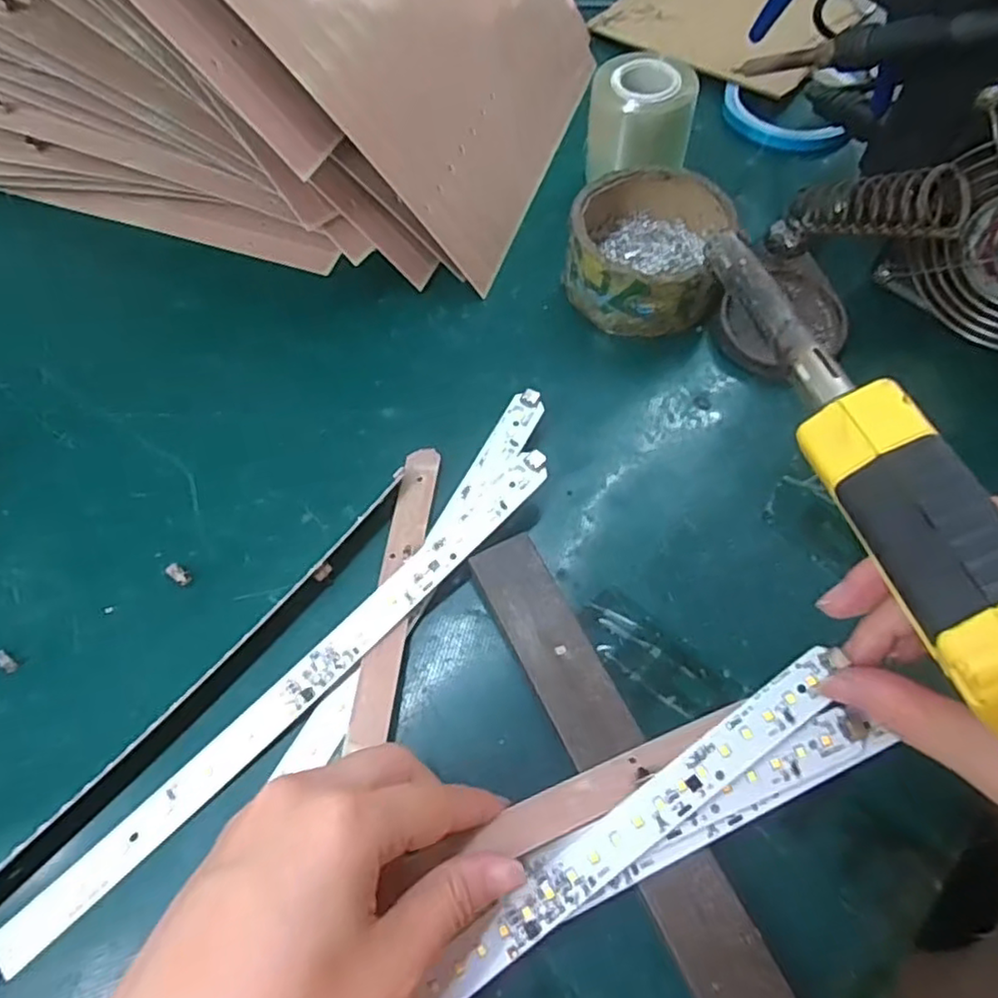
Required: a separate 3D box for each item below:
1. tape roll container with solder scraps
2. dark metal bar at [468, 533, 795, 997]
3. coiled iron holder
[{"bbox_3d":[0.083,-0.138,0.367,0.083,0.040,0.084,11,66,8],"label":"tape roll container with solder scraps"},{"bbox_3d":[0.047,0.104,0.258,0.030,0.004,0.208,-25,65,-10],"label":"dark metal bar"},{"bbox_3d":[0.184,-0.144,0.337,0.093,0.026,0.031,17,62,50],"label":"coiled iron holder"}]

